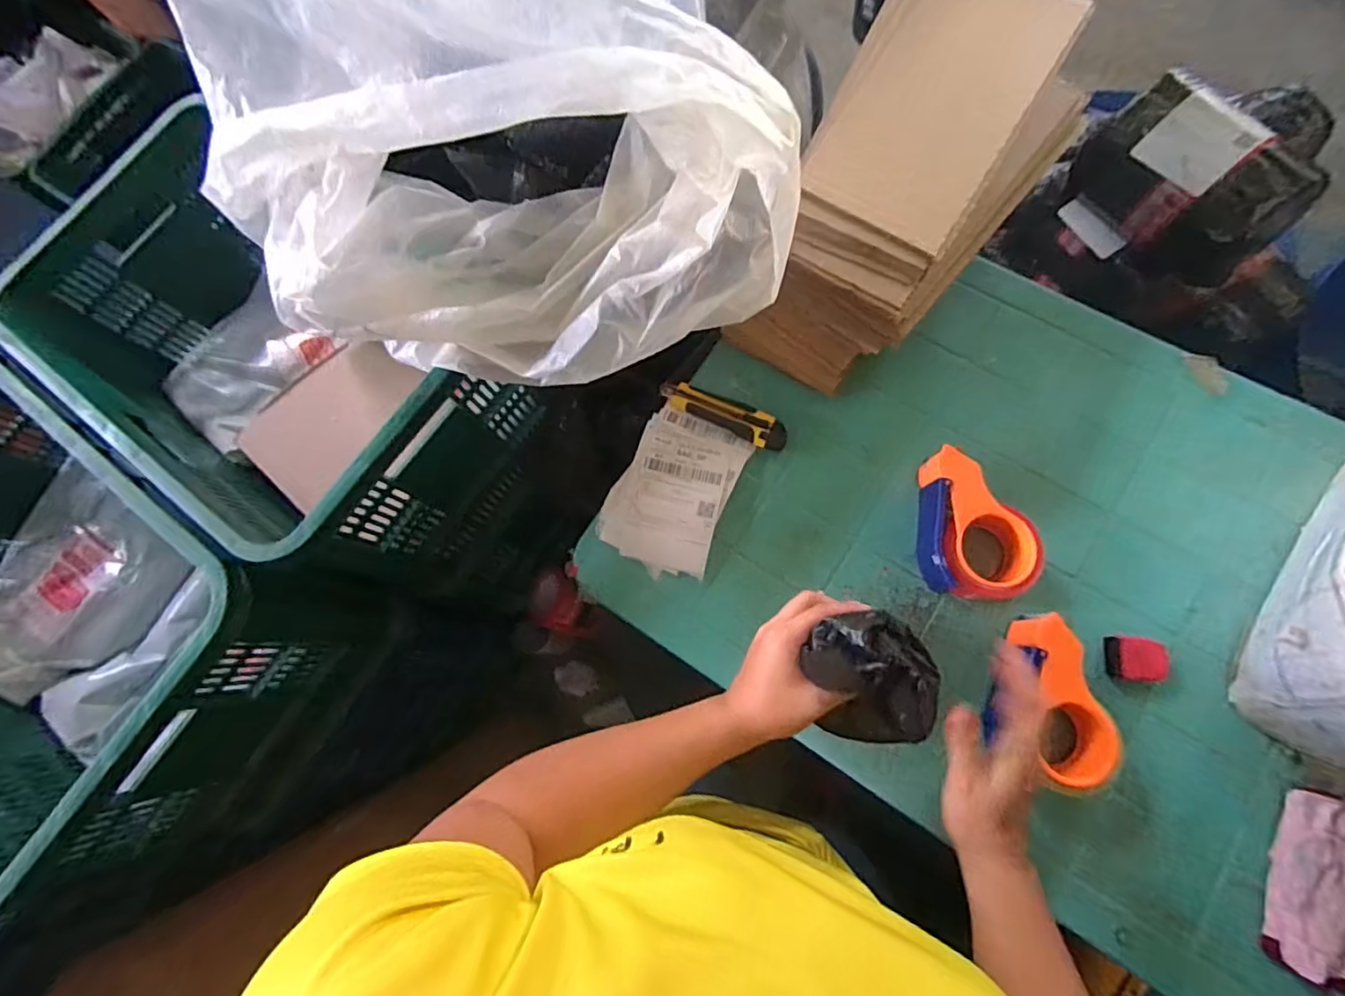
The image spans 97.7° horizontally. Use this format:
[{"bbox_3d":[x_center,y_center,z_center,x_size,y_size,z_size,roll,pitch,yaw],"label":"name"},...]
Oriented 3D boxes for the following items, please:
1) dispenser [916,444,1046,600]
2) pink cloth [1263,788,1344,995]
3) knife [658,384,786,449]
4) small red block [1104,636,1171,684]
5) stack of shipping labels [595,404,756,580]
[{"bbox_3d":[0.330,0.031,0.641,0.110,0.063,0.154,3,77,5],"label":"dispenser"},{"bbox_3d":[0.631,0.371,0.547,0.122,0.035,0.169,28,80,13],"label":"pink cloth"},{"bbox_3d":[0.061,-0.101,0.702,0.156,0.013,0.038,22,79,12],"label":"knife"},{"bbox_3d":[0.486,0.168,0.610,0.052,0.022,0.044,3,76,8],"label":"small red block"},{"bbox_3d":[0.001,-0.010,0.687,0.132,0.016,0.184,20,79,11],"label":"stack of shipping labels"}]

